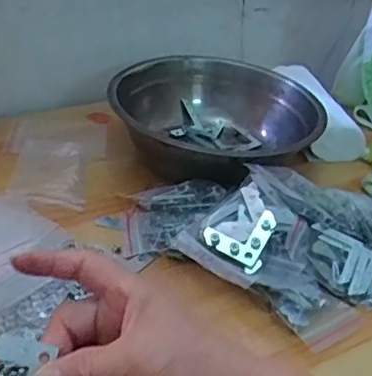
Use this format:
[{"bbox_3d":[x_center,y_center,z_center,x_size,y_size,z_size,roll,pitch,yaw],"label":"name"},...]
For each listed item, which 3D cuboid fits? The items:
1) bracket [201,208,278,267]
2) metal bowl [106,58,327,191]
[{"bbox_3d":[0.045,0.041,0.438,0.054,0.007,0.037,-17,67,-2],"label":"bracket"},{"bbox_3d":[0.025,-0.073,0.601,0.192,0.075,0.200,5,34,-3],"label":"metal bowl"}]

